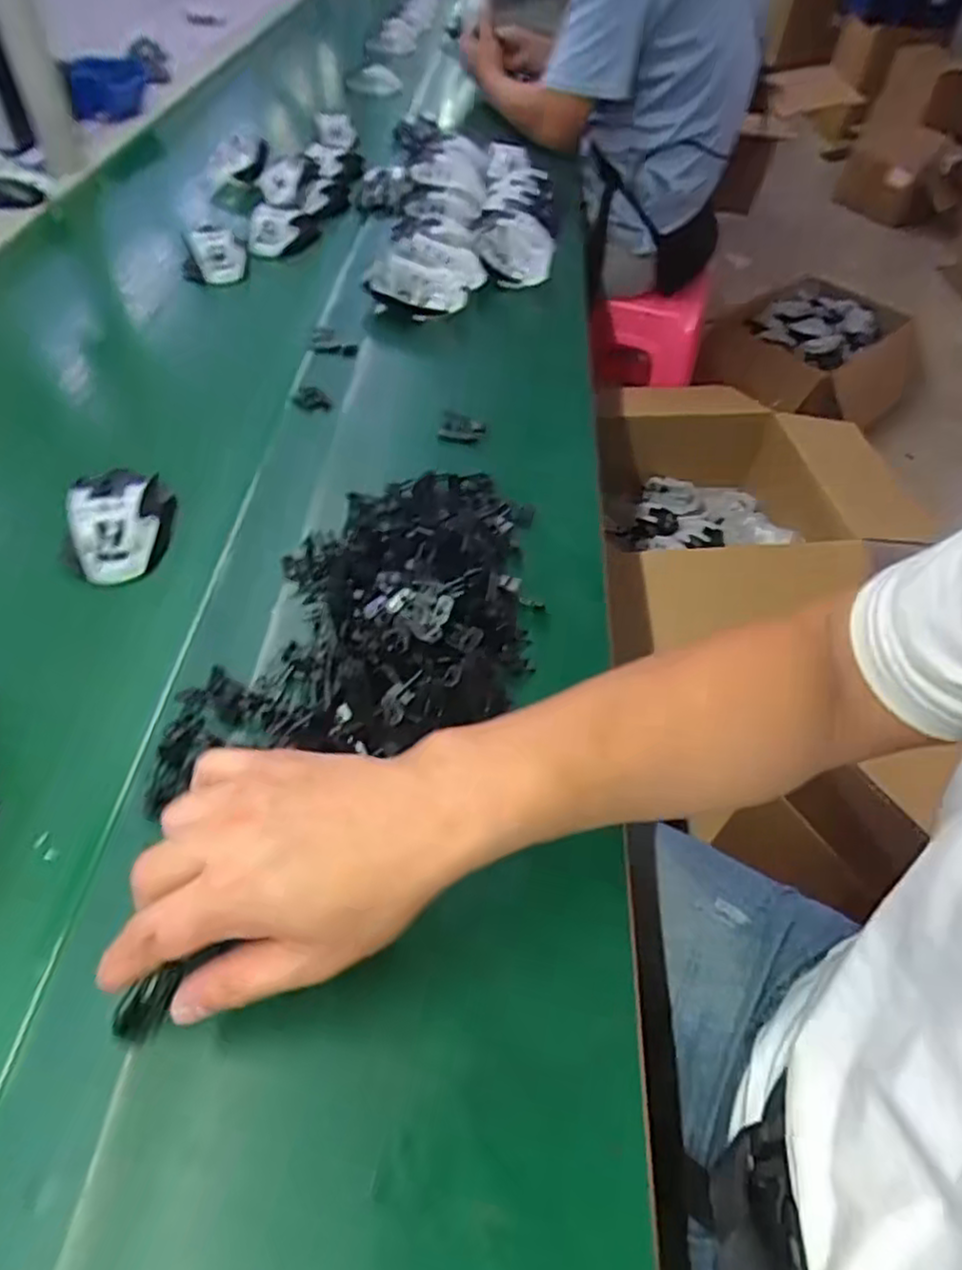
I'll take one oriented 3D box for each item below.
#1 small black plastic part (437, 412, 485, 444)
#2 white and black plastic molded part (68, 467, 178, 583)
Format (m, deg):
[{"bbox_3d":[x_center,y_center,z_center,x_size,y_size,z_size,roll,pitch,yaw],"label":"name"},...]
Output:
[{"bbox_3d":[-0.018,-0.197,0.680,0.043,0.022,0.022,5,49,-2],"label":"small black plastic part"},{"bbox_3d":[-0.270,-0.084,0.540,0.070,0.039,0.082,-10,51,-14],"label":"white and black plastic molded part"}]

